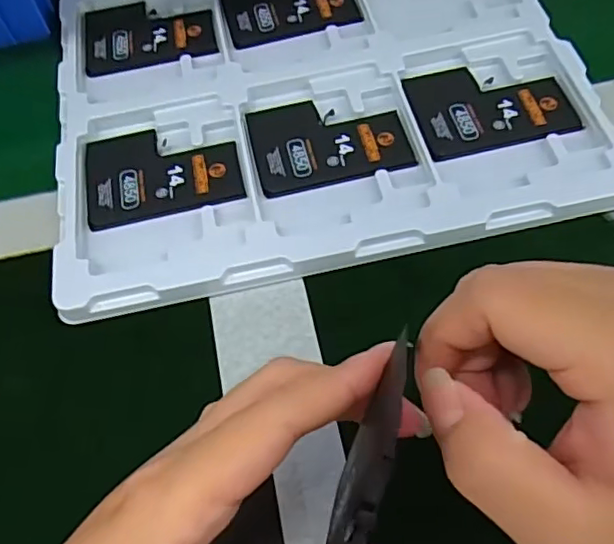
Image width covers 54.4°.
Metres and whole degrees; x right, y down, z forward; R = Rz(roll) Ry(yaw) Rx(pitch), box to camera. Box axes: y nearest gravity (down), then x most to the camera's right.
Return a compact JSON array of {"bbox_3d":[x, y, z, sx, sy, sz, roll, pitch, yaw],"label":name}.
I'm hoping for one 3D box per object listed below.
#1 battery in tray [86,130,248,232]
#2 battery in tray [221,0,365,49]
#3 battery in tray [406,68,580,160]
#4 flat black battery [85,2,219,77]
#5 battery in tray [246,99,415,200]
[{"bbox_3d":[-0.087,-0.063,0.363,0.092,0.004,0.069,-13,61,-3],"label":"battery in tray"},{"bbox_3d":[-0.014,-0.196,0.432,0.093,0.004,0.072,-13,61,-3],"label":"battery in tray"},{"bbox_3d":[0.111,-0.105,0.365,0.091,0.004,0.070,-13,61,-3],"label":"battery in tray"},{"bbox_3d":[-0.113,-0.173,0.432,0.093,0.005,0.066,-8,61,0],"label":"flat black battery"},{"bbox_3d":[0.013,-0.082,0.364,0.091,0.005,0.069,-13,61,-3],"label":"battery in tray"}]

